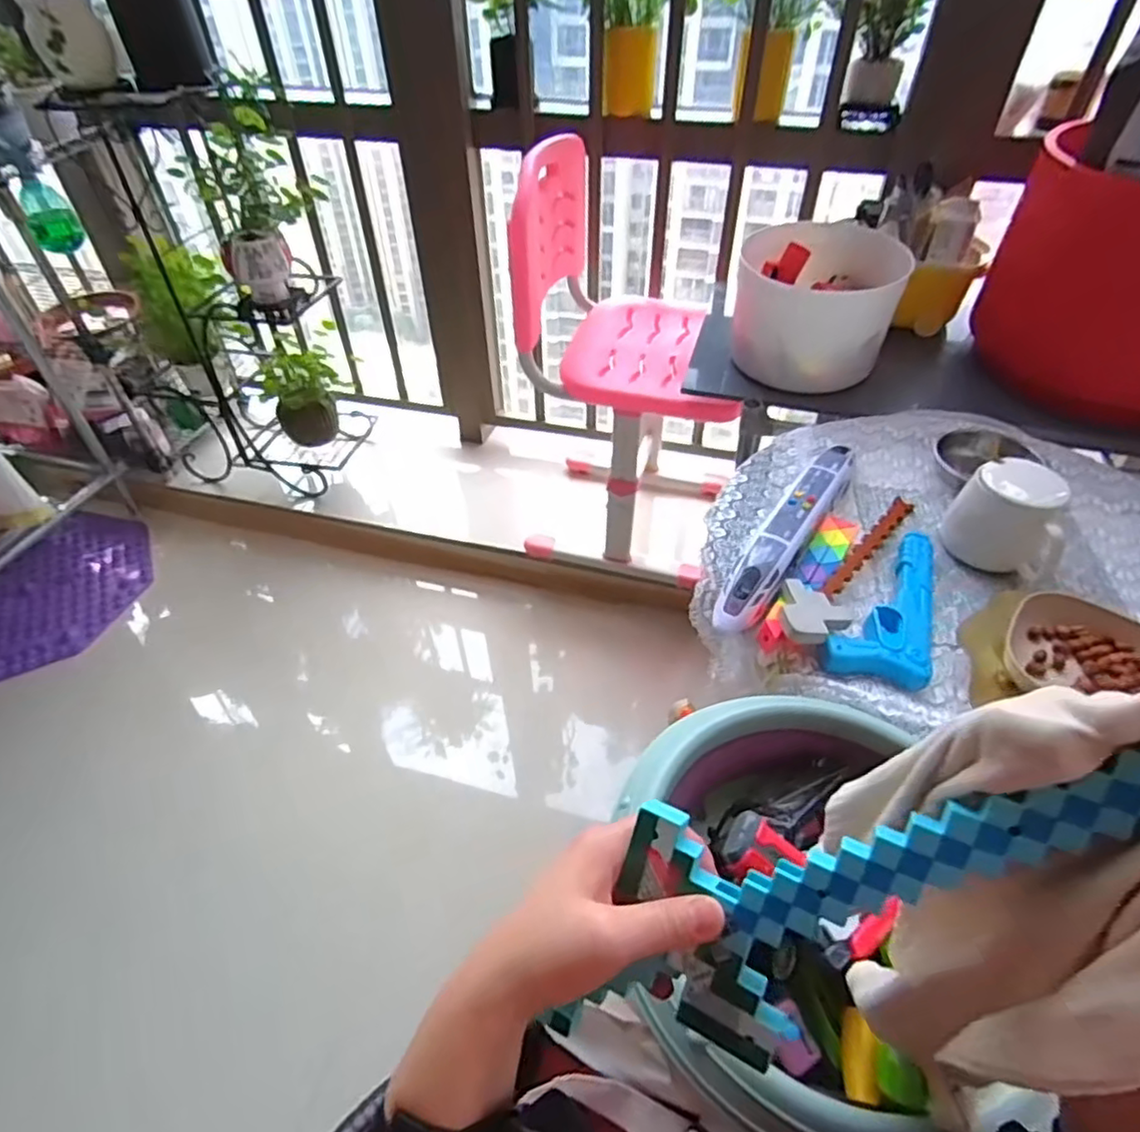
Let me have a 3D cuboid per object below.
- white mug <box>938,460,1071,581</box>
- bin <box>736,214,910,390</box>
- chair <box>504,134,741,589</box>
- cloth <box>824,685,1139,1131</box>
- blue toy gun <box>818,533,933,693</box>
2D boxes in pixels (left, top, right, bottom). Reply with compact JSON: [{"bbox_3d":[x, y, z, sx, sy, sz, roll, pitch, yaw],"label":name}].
[{"bbox_3d":[0.458,-0.051,0.689,0.103,0.096,0.080,31,53,28],"label":"white mug"},{"bbox_3d":[0.367,-0.393,0.983,0.215,0.157,0.221,-1,45,1],"label":"bin"},{"bbox_3d":[0.104,-0.342,1.238,0.347,0.711,0.435,5,46,6],"label":"chair"},{"bbox_3d":[0.194,0.141,0.286,0.083,0.211,0.129,-13,46,-11],"label":"cloth"},{"bbox_3d":[0.332,0.043,0.642,0.082,0.035,0.218,31,53,28],"label":"blue toy gun"}]

